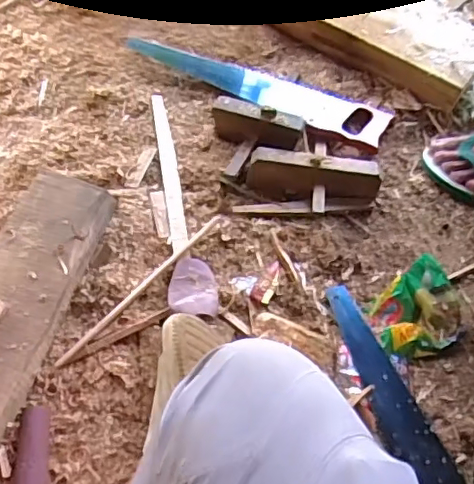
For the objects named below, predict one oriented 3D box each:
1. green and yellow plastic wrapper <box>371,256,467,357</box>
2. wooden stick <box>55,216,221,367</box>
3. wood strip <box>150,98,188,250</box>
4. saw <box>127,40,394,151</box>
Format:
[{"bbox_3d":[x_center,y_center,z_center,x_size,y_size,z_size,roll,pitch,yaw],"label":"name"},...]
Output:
[{"bbox_3d":[0.237,0.088,0.774,0.113,0.035,0.118,-12,60,-7],"label":"green and yellow plastic wrapper"},{"bbox_3d":[-0.126,0.060,0.790,0.013,0.007,0.296,38,66,20],"label":"wooden stick"},{"bbox_3d":[-0.104,-0.115,0.894,0.026,0.007,0.295,-9,59,-5],"label":"wood strip"},{"bbox_3d":[0.030,-0.268,0.980,0.459,0.015,0.093,25,62,14],"label":"saw"}]

